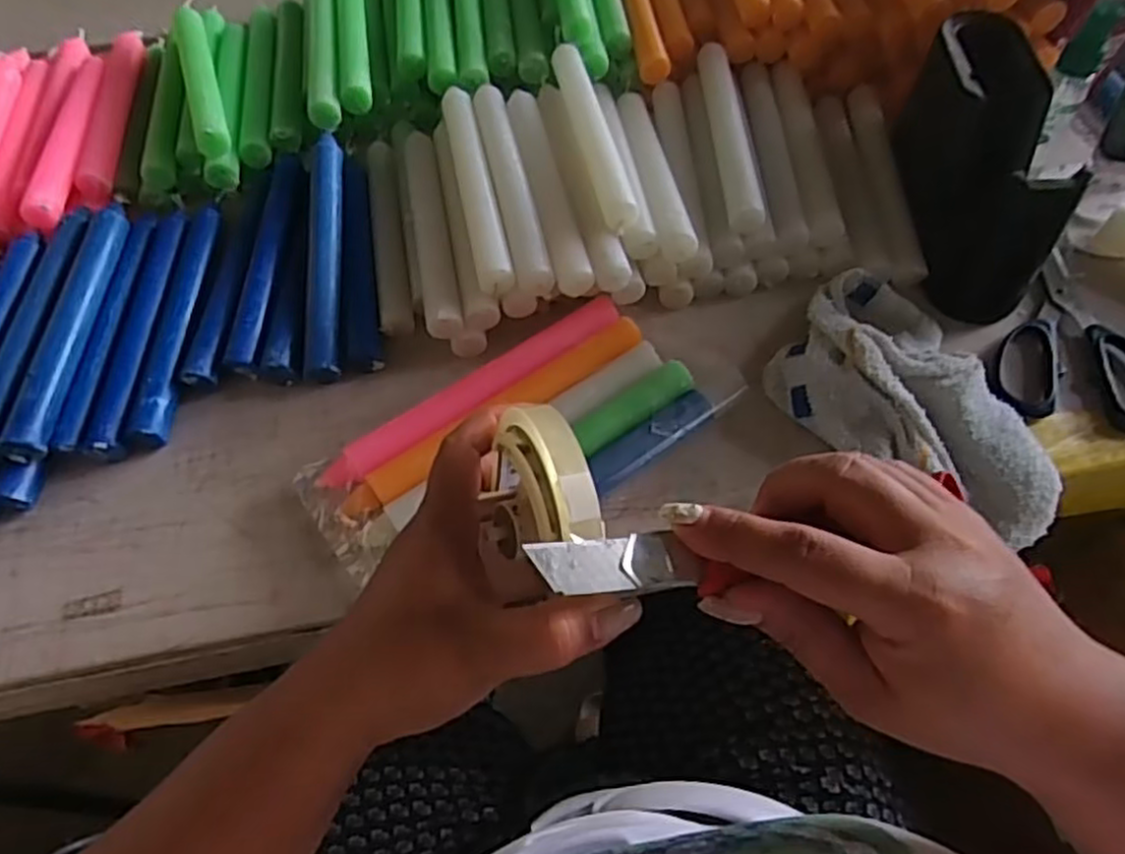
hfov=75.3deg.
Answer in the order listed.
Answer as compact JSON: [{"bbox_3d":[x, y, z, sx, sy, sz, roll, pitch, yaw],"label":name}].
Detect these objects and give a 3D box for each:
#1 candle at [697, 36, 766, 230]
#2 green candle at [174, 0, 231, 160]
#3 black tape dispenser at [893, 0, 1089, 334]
[{"bbox_3d":[0.115,-0.210,0.511,0.021,0.017,0.194,-2,57,2],"label":"candle"},{"bbox_3d":[-0.285,-0.282,0.570,0.024,0.019,0.210,-19,59,-9],"label":"green candle"},{"bbox_3d":[0.273,-0.174,0.476,0.064,0.095,0.177,-1,58,2],"label":"black tape dispenser"}]

